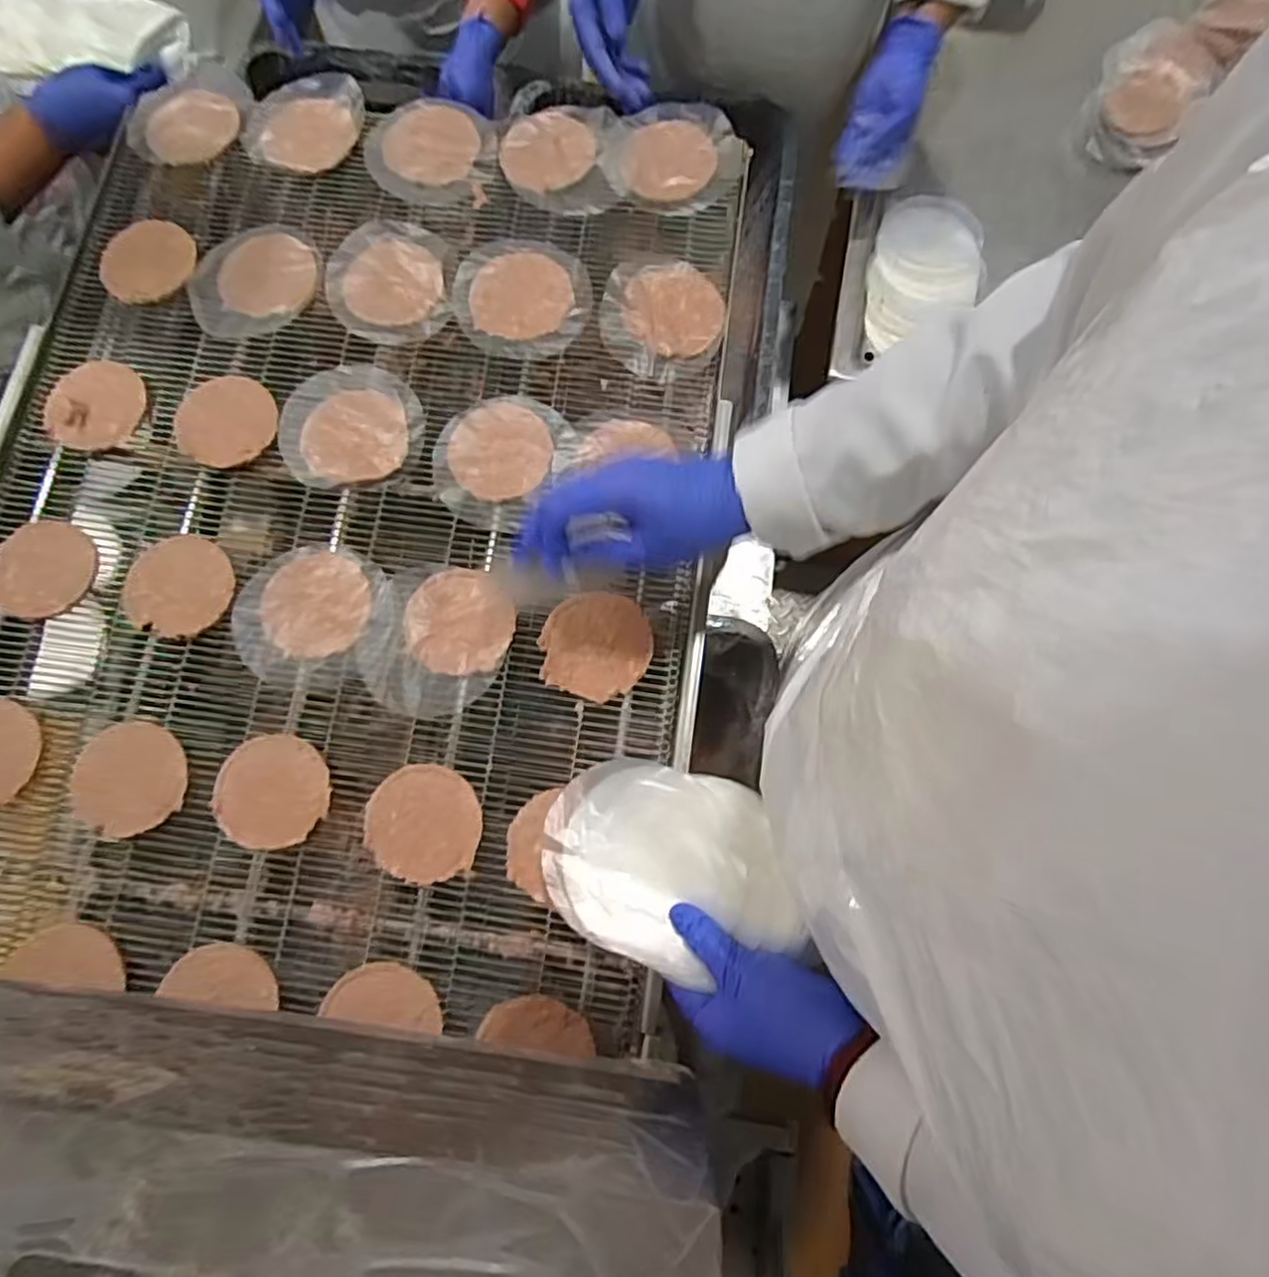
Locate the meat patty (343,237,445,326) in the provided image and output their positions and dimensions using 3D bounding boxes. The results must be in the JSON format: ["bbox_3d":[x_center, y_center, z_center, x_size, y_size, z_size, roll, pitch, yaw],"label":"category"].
[{"bbox_3d":[-0.213,-0.315,0.629,0.080,0.004,0.081,0,78,2],"label":"meat patty"}]

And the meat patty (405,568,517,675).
[{"bbox_3d":[-0.139,-0.013,0.563,0.081,0.006,0.086,0,78,2],"label":"meat patty"}]

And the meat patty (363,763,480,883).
[{"bbox_3d":[-0.157,0.138,0.532,0.085,0.010,0.081,8,78,3],"label":"meat patty"}]

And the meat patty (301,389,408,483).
[{"bbox_3d":[-0.238,-0.173,0.602,0.087,0.004,0.081,-9,78,0],"label":"meat patty"}]

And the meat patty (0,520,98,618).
[{"bbox_3d":[-0.486,-0.057,0.580,0.085,0.005,0.079,0,78,2],"label":"meat patty"}]

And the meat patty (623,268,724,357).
[{"bbox_3d":[0.034,-0.285,0.615,0.088,0.010,0.074,37,81,9],"label":"meat patty"}]

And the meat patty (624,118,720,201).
[{"bbox_3d":[0.032,-0.434,0.642,0.079,0.010,0.077,0,78,2],"label":"meat patty"}]

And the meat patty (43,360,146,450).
[{"bbox_3d":[-0.468,-0.204,0.614,0.083,0.006,0.082,0,78,2],"label":"meat patty"}]

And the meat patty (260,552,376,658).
[{"bbox_3d":[-0.256,-0.028,0.569,0.085,0.004,0.083,0,78,2],"label":"meat patty"}]

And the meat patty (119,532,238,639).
[{"bbox_3d":[-0.371,-0.044,0.578,0.088,0.004,0.082,0,78,2],"label":"meat patty"}]

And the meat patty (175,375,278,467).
[{"bbox_3d":[-0.351,-0.187,0.608,0.088,0.004,0.080,0,78,2],"label":"meat patty"}]

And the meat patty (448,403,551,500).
[{"bbox_3d":[-0.114,-0.158,0.593,0.082,0.010,0.087,0,78,2],"label":"meat patty"}]

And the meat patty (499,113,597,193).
[{"bbox_3d":[-0.079,-0.447,0.648,0.086,0.009,0.073,-22,78,-3],"label":"meat patty"}]

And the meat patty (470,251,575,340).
[{"bbox_3d":[-0.099,-0.302,0.625,0.086,0.004,0.081,0,78,2],"label":"meat patty"}]

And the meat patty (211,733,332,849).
[{"bbox_3d":[-0.275,0.116,0.538,0.086,0.005,0.081,-12,78,-1],"label":"meat patty"}]

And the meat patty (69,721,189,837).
[{"bbox_3d":[-0.387,0.106,0.541,0.086,0.004,0.082,0,78,2],"label":"meat patty"}]

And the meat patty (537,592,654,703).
[{"bbox_3d":[-0.030,0.005,0.557,0.084,0.010,0.080,18,79,5],"label":"meat patty"}]

